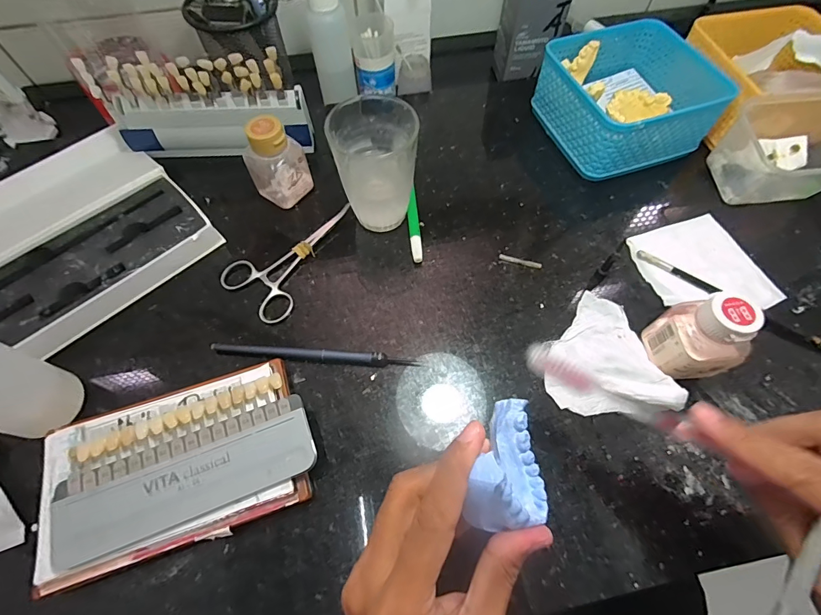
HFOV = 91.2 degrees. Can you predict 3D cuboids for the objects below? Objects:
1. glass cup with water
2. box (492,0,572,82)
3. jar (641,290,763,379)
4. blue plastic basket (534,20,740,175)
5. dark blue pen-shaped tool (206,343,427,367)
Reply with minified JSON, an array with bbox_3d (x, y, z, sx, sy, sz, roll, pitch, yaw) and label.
[{"bbox_3d":[-0.027,-0.113,0.330,0.067,0.093,0.063,-15,63,-7],"label":"glass cup with water"},{"bbox_3d":[0.128,-0.309,0.417,0.060,0.119,0.060,-4,62,-2],"label":"box"},{"bbox_3d":[0.193,0.020,0.268,0.039,0.071,0.043,-4,62,-2],"label":"jar"},{"bbox_3d":[0.207,-0.205,0.394,0.133,0.066,0.134,-17,63,-9],"label":"blue plastic basket"},{"bbox_3d":[-0.071,0.036,0.299,0.151,0.009,0.009,4,62,3],"label":"dark blue pen-shaped tool"}]

